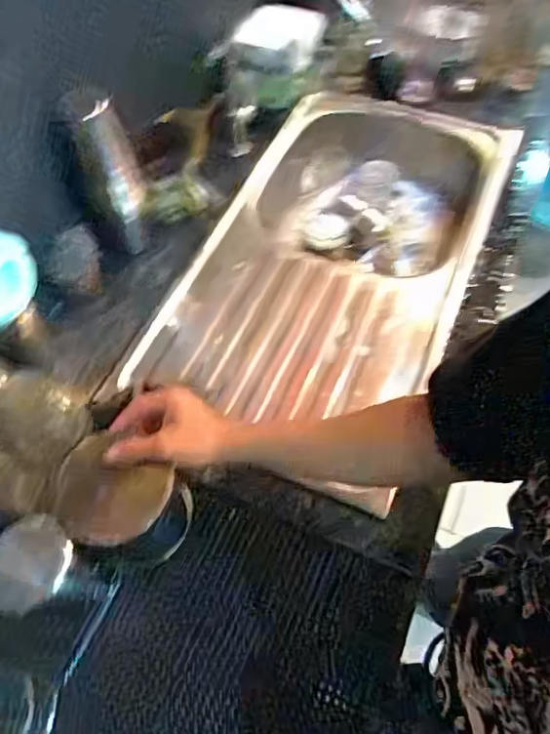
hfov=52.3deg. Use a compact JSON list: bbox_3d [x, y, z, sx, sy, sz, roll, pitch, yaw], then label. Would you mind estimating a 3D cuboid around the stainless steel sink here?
[{"bbox_3d":[0.108,-0.170,0.929,0.399,0.134,0.747,21,62,14],"label":"stainless steel sink"}]

